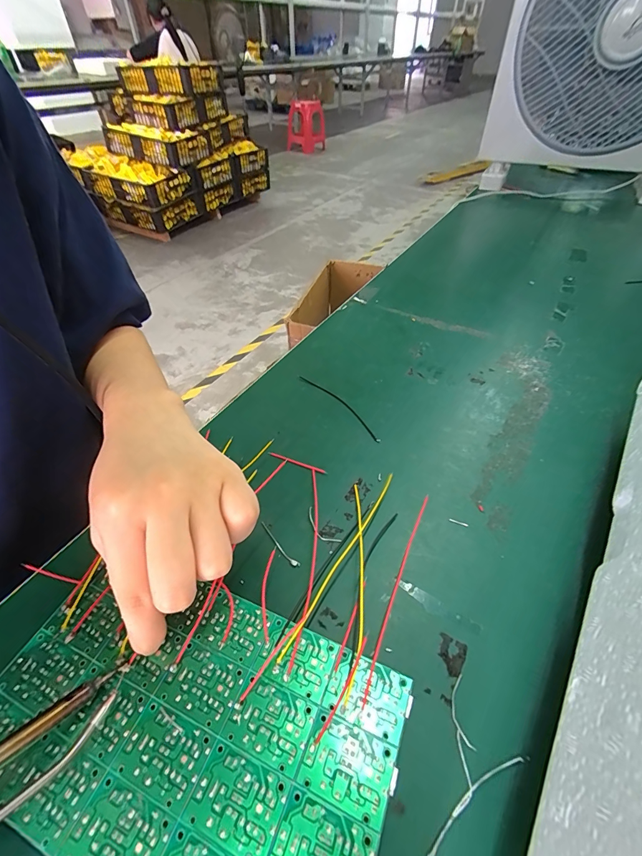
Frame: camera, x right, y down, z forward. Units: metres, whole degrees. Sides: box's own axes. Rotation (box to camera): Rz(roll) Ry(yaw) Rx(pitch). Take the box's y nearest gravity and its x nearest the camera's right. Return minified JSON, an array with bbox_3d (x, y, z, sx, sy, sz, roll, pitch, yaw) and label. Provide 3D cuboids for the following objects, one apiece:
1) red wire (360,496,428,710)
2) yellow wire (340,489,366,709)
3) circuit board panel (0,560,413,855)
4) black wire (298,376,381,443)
[{"bbox_3d":[0.043,0.084,0.201,0.004,0.014,0.125,18,49,18],"label":"red wire"},{"bbox_3d":[0.021,0.081,0.203,0.009,0.018,0.124,4,47,5],"label":"yellow wire"},{"bbox_3d":[-0.058,0.124,0.155,0.171,0.004,0.101,17,49,16],"label":"circuit board panel"},{"bbox_3d":[0.016,-0.021,0.310,0.011,0.004,0.105,-29,53,-24],"label":"black wire"}]

